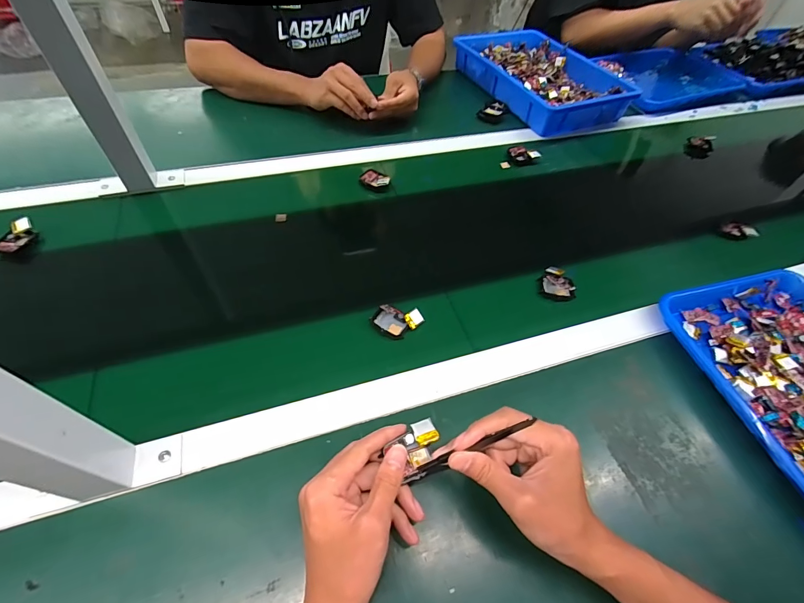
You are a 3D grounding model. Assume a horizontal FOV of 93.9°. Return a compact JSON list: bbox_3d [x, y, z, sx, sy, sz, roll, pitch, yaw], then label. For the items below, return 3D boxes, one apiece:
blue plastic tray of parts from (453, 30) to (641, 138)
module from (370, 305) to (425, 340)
[{"bbox_3d":[0.299,-0.504,0.838,0.254,0.051,0.356,-19,57,-17],"label":"blue plastic tray of parts"},{"bbox_3d":[-0.005,0.021,0.456,0.051,0.028,0.043,-32,64,-24],"label":"module"}]

